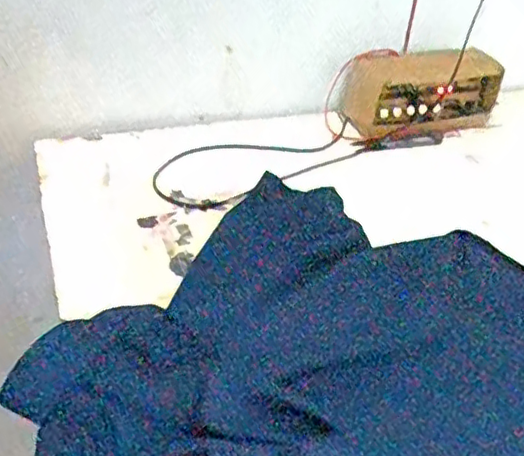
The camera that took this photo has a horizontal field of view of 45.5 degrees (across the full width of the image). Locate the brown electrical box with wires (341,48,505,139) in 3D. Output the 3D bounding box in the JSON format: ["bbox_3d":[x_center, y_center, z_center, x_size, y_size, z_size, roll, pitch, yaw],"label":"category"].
[{"bbox_3d":[0.197,-0.173,0.781,0.191,0.089,0.093,-7,39,-15],"label":"brown electrical box with wires"}]

